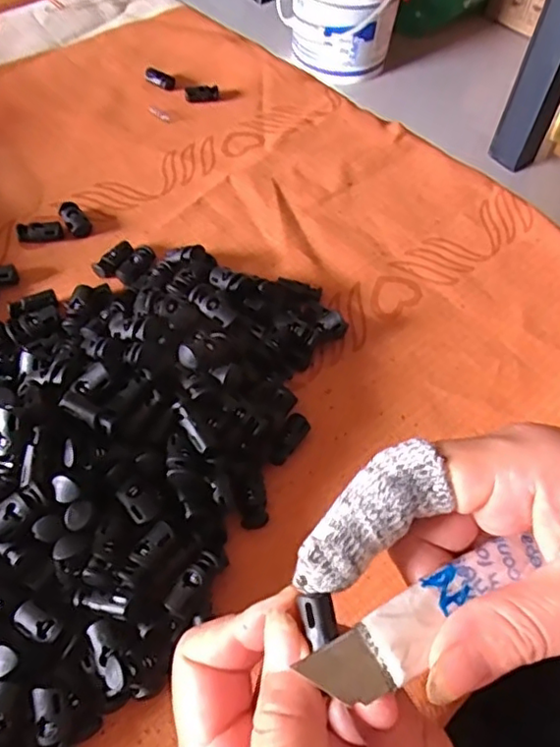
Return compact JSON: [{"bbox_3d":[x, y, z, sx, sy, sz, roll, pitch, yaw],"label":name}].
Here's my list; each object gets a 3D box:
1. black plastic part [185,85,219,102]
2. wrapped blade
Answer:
[{"bbox_3d":[-0.062,-0.223,0.479,0.027,0.010,0.010,-7,56,-8],"label":"black plastic part"},{"bbox_3d":[0.044,0.070,0.174,0.076,0.004,0.018,-24,60,-26],"label":"wrapped blade"}]

